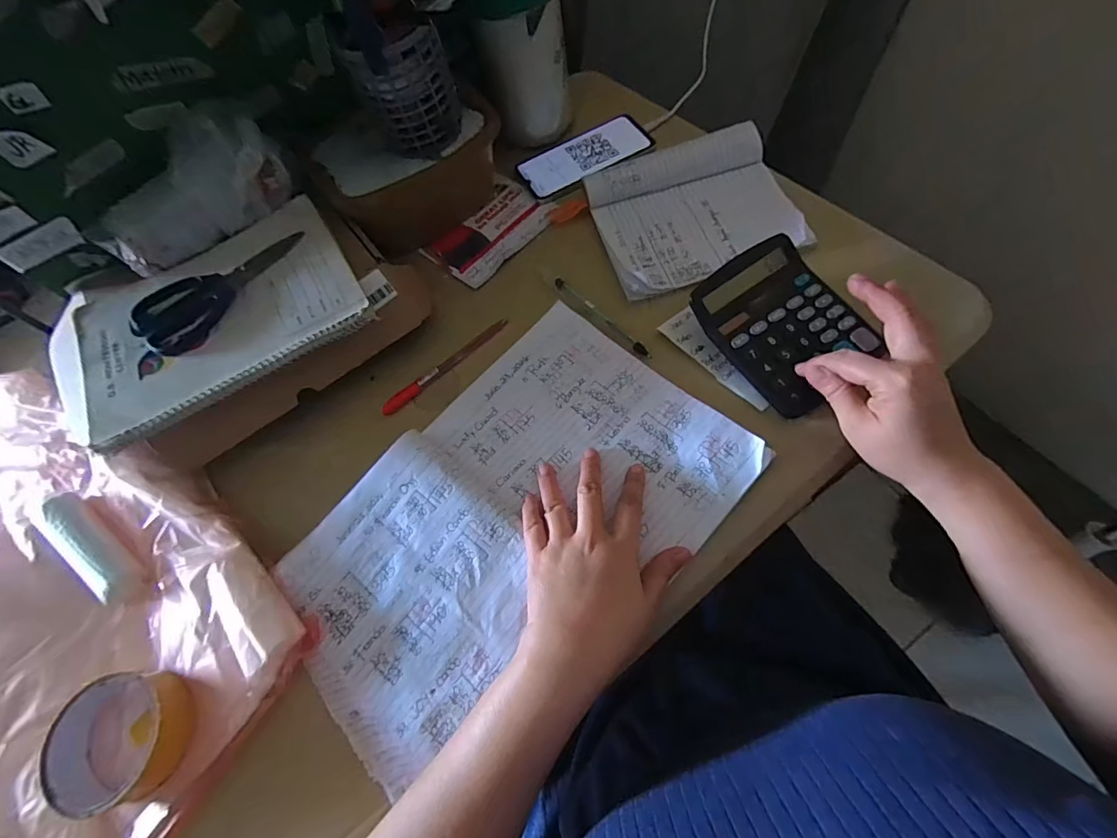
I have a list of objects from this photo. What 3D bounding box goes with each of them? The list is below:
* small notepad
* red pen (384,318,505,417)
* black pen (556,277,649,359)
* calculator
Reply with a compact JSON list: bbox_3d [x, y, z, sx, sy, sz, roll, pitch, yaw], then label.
[{"bbox_3d":[0.142,-0.220,0.501,0.193,0.041,0.156,-16,65,-4],"label":"small notepad"},{"bbox_3d":[-0.111,-0.054,0.477,0.150,0.011,0.010,-39,69,-14],"label":"red pen"},{"bbox_3d":[0.043,-0.102,0.478,0.011,0.009,0.134,-38,68,-13],"label":"black pen"},{"bbox_3d":[0.200,-0.086,0.424,0.114,0.034,0.142,-29,66,-10],"label":"calculator"}]

